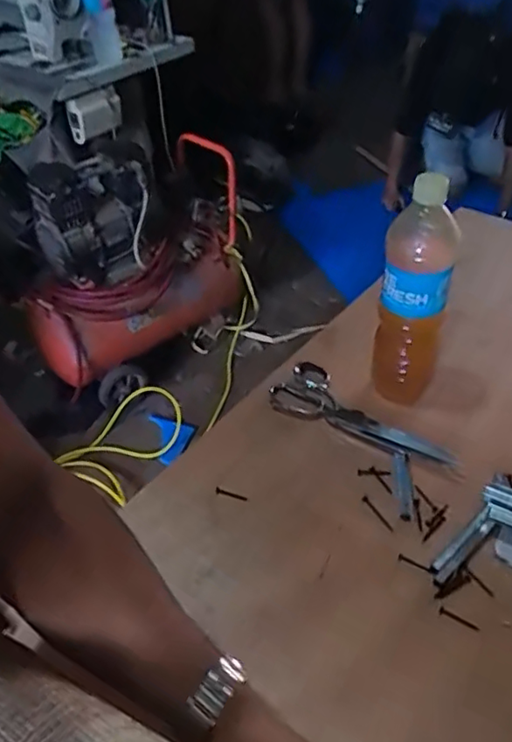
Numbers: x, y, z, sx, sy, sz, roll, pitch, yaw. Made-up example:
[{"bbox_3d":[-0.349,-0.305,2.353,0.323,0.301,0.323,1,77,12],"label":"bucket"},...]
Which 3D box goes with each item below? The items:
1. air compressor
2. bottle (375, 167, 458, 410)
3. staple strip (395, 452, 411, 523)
[{"bbox_3d":[-0.330,-0.319,1.687,0.344,0.559,0.708,31,54,31],"label":"air compressor"},{"bbox_3d":[0.180,-0.077,0.672,0.079,0.269,0.077,7,45,11],"label":"bottle"},{"bbox_3d":[0.163,0.124,0.647,0.014,0.007,0.084,1,44,5],"label":"staple strip"}]

